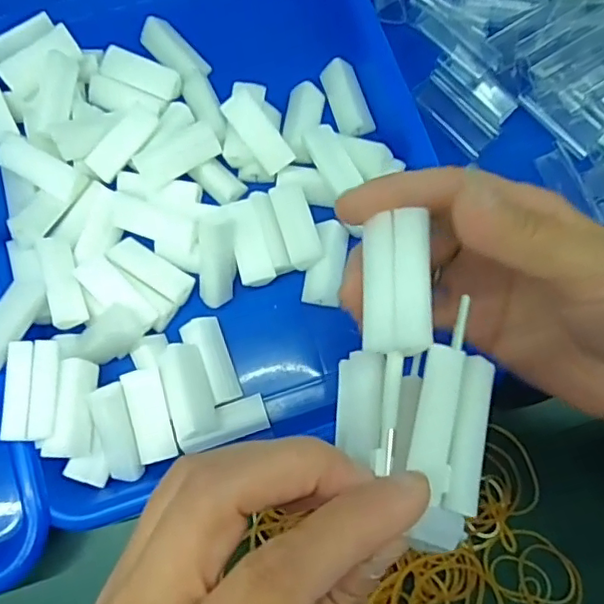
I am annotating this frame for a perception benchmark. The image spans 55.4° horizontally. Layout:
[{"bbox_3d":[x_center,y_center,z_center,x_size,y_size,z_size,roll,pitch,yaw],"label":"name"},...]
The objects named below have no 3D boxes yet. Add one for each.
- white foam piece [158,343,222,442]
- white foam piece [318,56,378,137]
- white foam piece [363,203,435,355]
[{"bbox_3d":[-0.057,0.044,0.288,0.021,0.016,0.046,-15,75,-6],"label":"white foam piece"},{"bbox_3d":[0.028,-0.121,0.339,0.021,0.013,0.046,-18,76,-6],"label":"white foam piece"},{"bbox_3d":[0.030,-0.005,0.183,0.019,0.009,0.044,-3,76,21],"label":"white foam piece"}]

